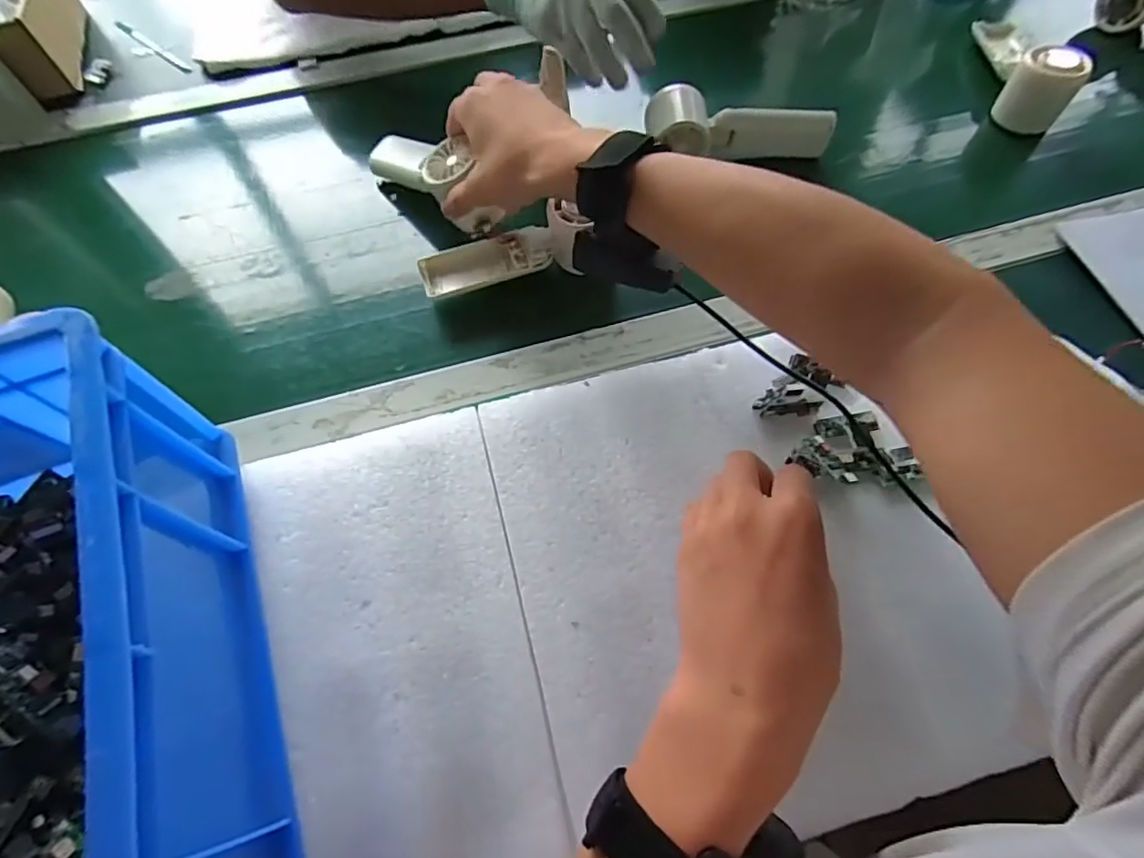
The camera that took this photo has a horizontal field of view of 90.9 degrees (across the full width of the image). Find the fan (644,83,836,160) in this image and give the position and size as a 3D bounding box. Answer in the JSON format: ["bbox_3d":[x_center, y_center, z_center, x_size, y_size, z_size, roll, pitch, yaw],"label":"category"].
[{"bbox_3d":[0.152,-0.282,0.521,0.157,0.042,0.063,-5,62,-2],"label":"fan"}]

